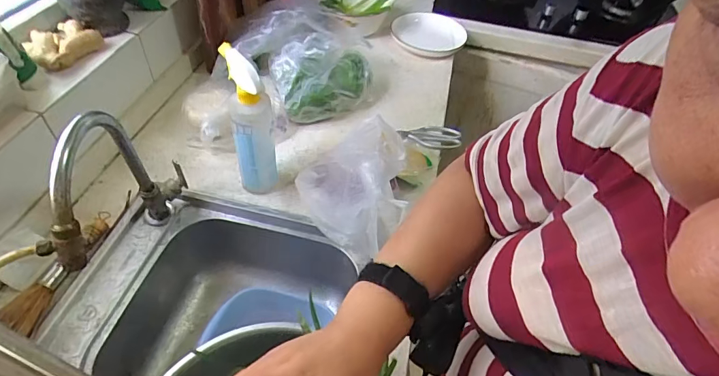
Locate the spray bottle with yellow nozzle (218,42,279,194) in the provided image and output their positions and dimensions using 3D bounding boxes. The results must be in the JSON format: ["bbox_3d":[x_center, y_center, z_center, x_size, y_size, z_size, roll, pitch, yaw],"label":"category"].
[{"bbox_3d":[-0.171,-0.095,0.682,0.062,0.255,0.065,-6,49,-11],"label":"spray bottle with yellow nozzle"}]

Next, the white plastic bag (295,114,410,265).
[{"bbox_3d":[-0.001,-0.010,0.693,0.164,0.144,0.181,-19,52,-21],"label":"white plastic bag"}]

